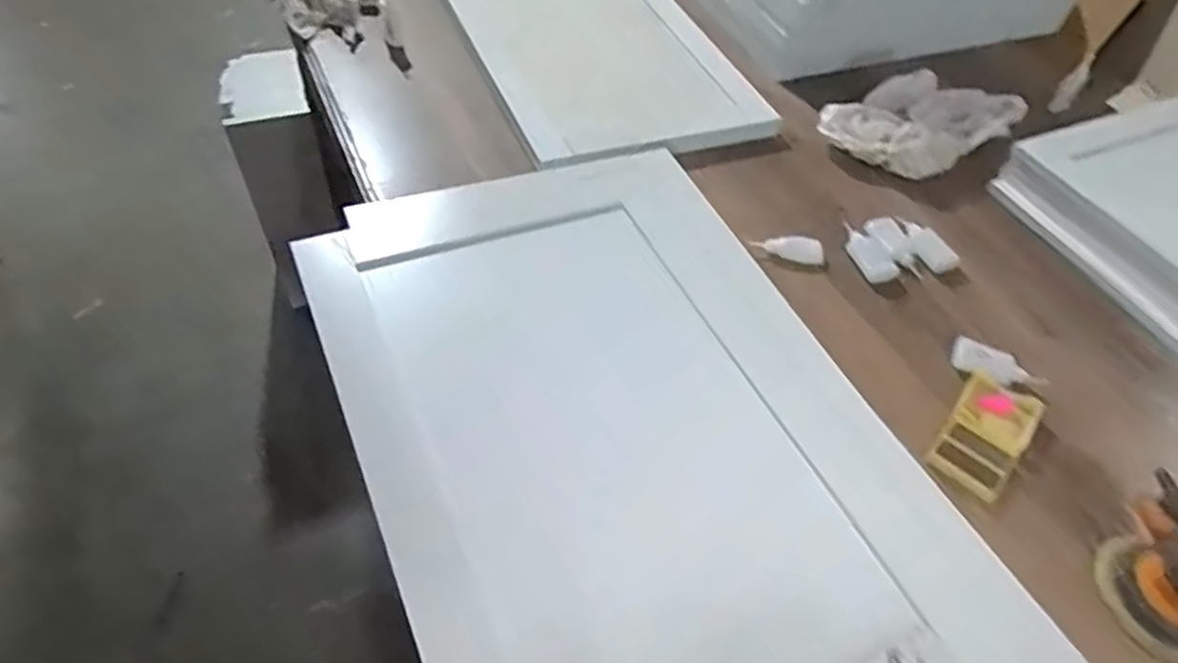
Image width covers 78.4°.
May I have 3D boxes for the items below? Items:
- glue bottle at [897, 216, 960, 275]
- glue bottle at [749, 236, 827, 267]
[{"bbox_3d":[0.453,-0.121,0.977,0.044,0.019,0.102,-15,54,-18],"label":"glue bottle"},{"bbox_3d":[0.262,-0.109,0.945,0.097,0.020,0.033,6,50,-1],"label":"glue bottle"}]

